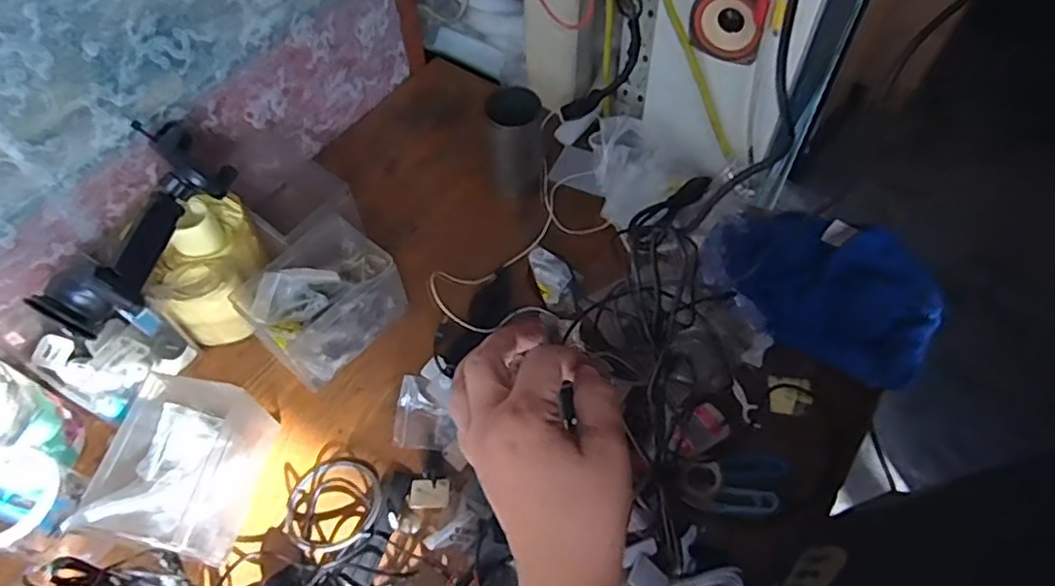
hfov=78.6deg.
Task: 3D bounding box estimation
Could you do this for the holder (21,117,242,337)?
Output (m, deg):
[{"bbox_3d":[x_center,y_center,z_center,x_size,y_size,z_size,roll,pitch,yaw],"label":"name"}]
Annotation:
[{"bbox_3d":[-0.354,-0.066,0.584,0.098,0.071,0.216,22,60,16],"label":"holder"}]

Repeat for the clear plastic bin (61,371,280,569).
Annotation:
[{"bbox_3d":[-0.303,0.151,0.562,0.108,0.088,0.144,7,57,7],"label":"clear plastic bin"}]

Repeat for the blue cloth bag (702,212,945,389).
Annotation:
[{"bbox_3d":[0.287,-0.011,0.643,0.222,0.025,0.130,28,86,25],"label":"blue cloth bag"}]

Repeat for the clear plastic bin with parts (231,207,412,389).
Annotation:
[{"bbox_3d":[-0.208,0.008,0.651,0.106,0.085,0.135,33,64,21],"label":"clear plastic bin with parts"}]

